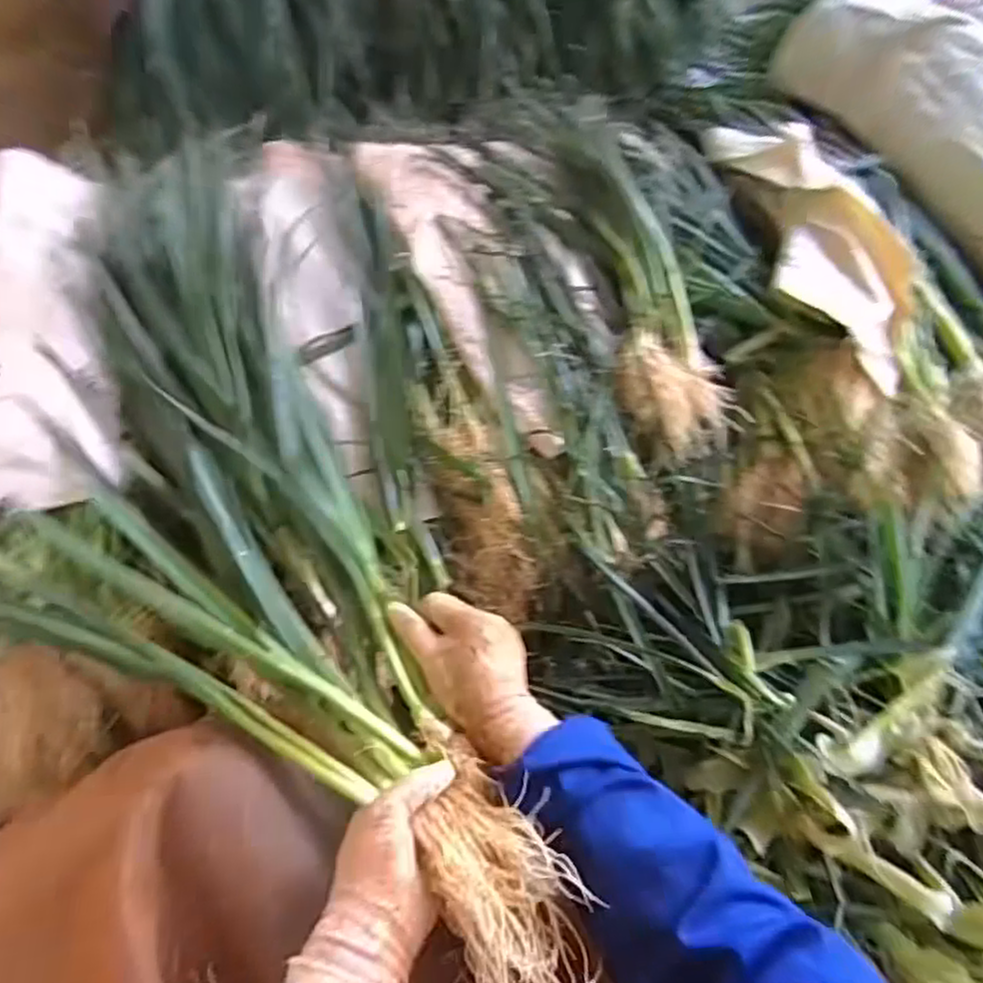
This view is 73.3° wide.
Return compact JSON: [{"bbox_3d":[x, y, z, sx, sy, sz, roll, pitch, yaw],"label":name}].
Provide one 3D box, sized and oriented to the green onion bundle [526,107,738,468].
[{"bbox_3d":[0.158,-0.261,0.767,0.111,0.078,0.462,-11,64,-5],"label":"green onion bundle"}]

